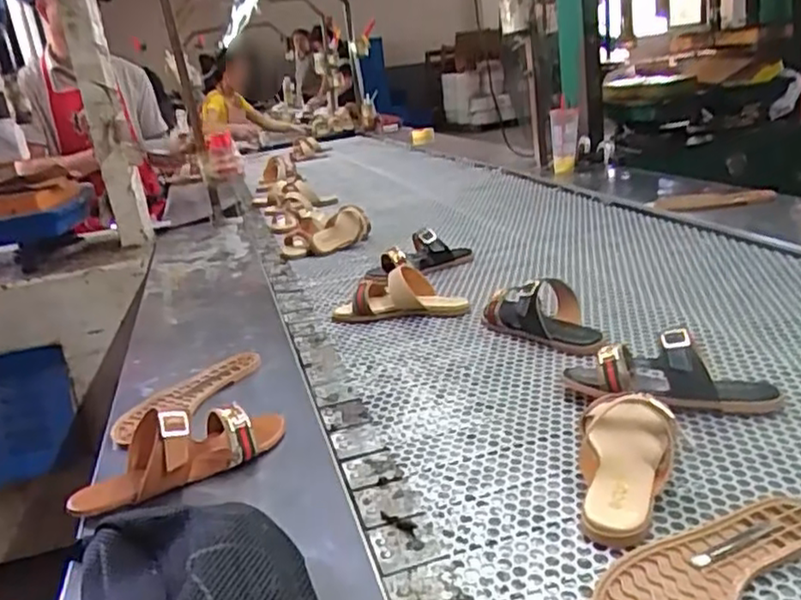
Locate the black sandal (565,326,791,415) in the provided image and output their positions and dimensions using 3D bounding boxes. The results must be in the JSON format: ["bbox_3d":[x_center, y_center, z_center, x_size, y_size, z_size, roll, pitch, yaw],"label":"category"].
[{"bbox_3d":[0.292,0.080,0.746,0.226,0.081,0.061,1,21,22],"label":"black sandal"}]

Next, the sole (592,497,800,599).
[{"bbox_3d":[0.234,0.203,0.522,0.225,0.013,0.082,-19,23,-30],"label":"sole"}]

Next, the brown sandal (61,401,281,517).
[{"bbox_3d":[-0.223,0.145,0.691,0.211,0.071,0.083,-21,24,-35],"label":"brown sandal"}]

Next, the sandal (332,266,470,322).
[{"bbox_3d":[-0.004,-0.010,1.151,0.229,0.069,0.090,-3,20,11],"label":"sandal"}]

